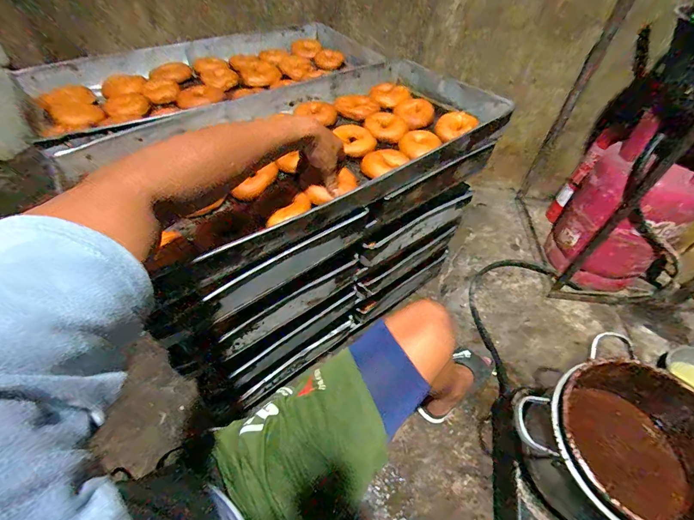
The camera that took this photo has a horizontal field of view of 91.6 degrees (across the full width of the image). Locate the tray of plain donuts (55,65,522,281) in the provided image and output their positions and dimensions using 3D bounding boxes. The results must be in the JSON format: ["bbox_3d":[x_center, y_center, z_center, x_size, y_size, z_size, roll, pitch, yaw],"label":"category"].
[{"bbox_3d":[-0.023,-0.243,0.690,0.738,0.094,0.381,-28,57,-26],"label":"tray of plain donuts"}]

